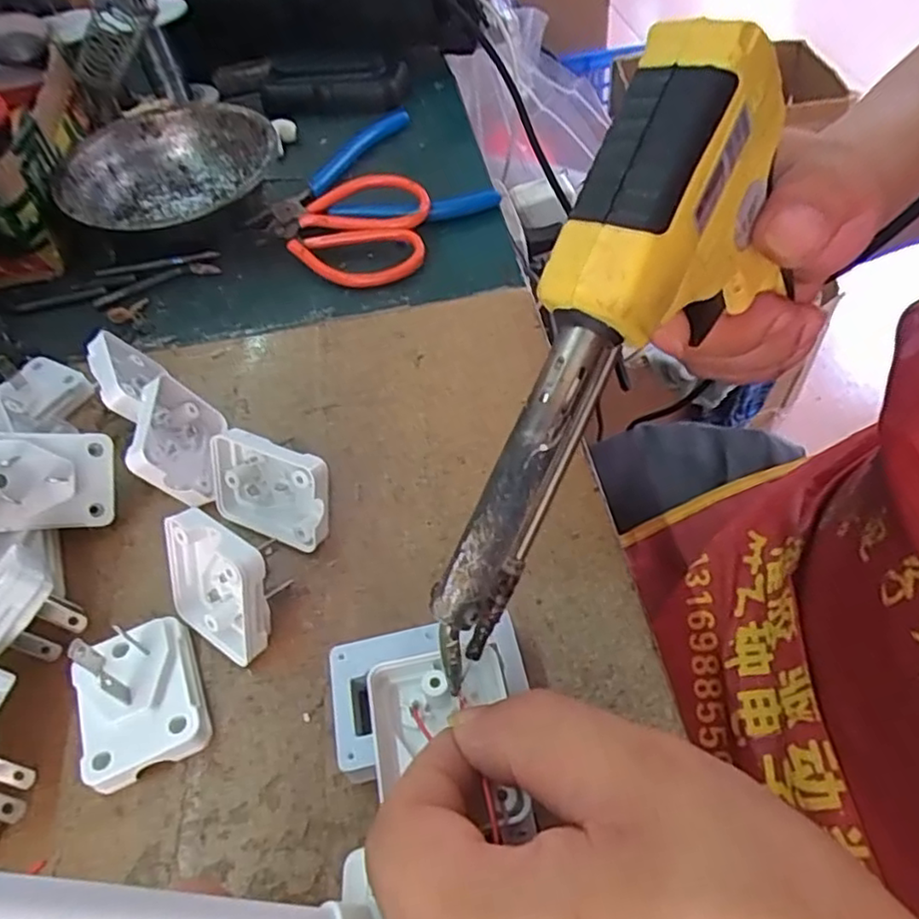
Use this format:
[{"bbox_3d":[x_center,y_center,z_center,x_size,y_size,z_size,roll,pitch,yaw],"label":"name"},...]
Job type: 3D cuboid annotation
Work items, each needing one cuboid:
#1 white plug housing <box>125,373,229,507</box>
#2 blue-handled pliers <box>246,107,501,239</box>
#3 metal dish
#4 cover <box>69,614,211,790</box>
[{"bbox_3d":[-0.119,-0.006,0.277,0.016,0.038,0.049,-32,45,20],"label":"white plug housing"},{"bbox_3d":[-0.066,-0.173,0.420,0.132,0.013,0.131,-27,54,-13],"label":"blue-handled pliers"},{"bbox_3d":[-0.177,-0.171,0.409,0.122,0.044,0.112,-3,51,3],"label":"metal dish"},{"bbox_3d":[-0.105,0.077,0.219,0.037,0.023,0.047,-19,52,-8],"label":"cover"}]

